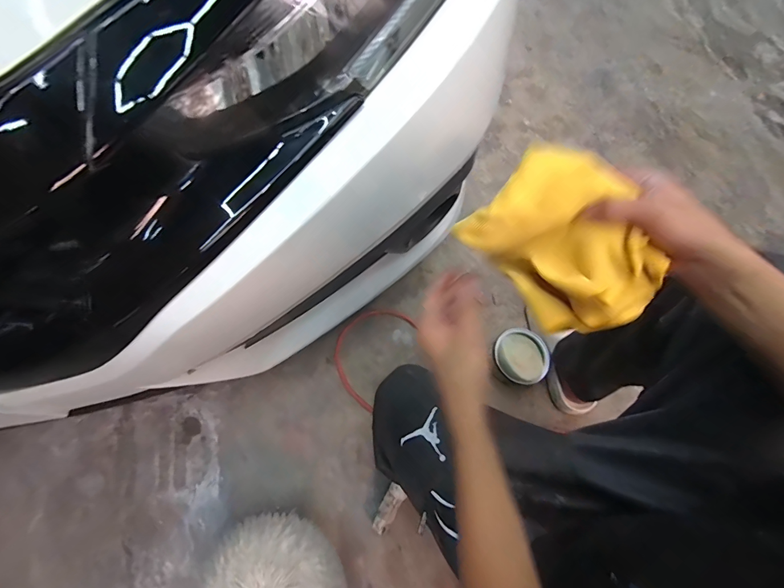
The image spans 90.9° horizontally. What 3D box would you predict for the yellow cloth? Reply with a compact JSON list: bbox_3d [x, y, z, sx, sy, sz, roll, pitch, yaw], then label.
[{"bbox_3d":[0.169,-0.047,0.360,0.166,0.082,0.122,41,71,14],"label":"yellow cloth"}]

